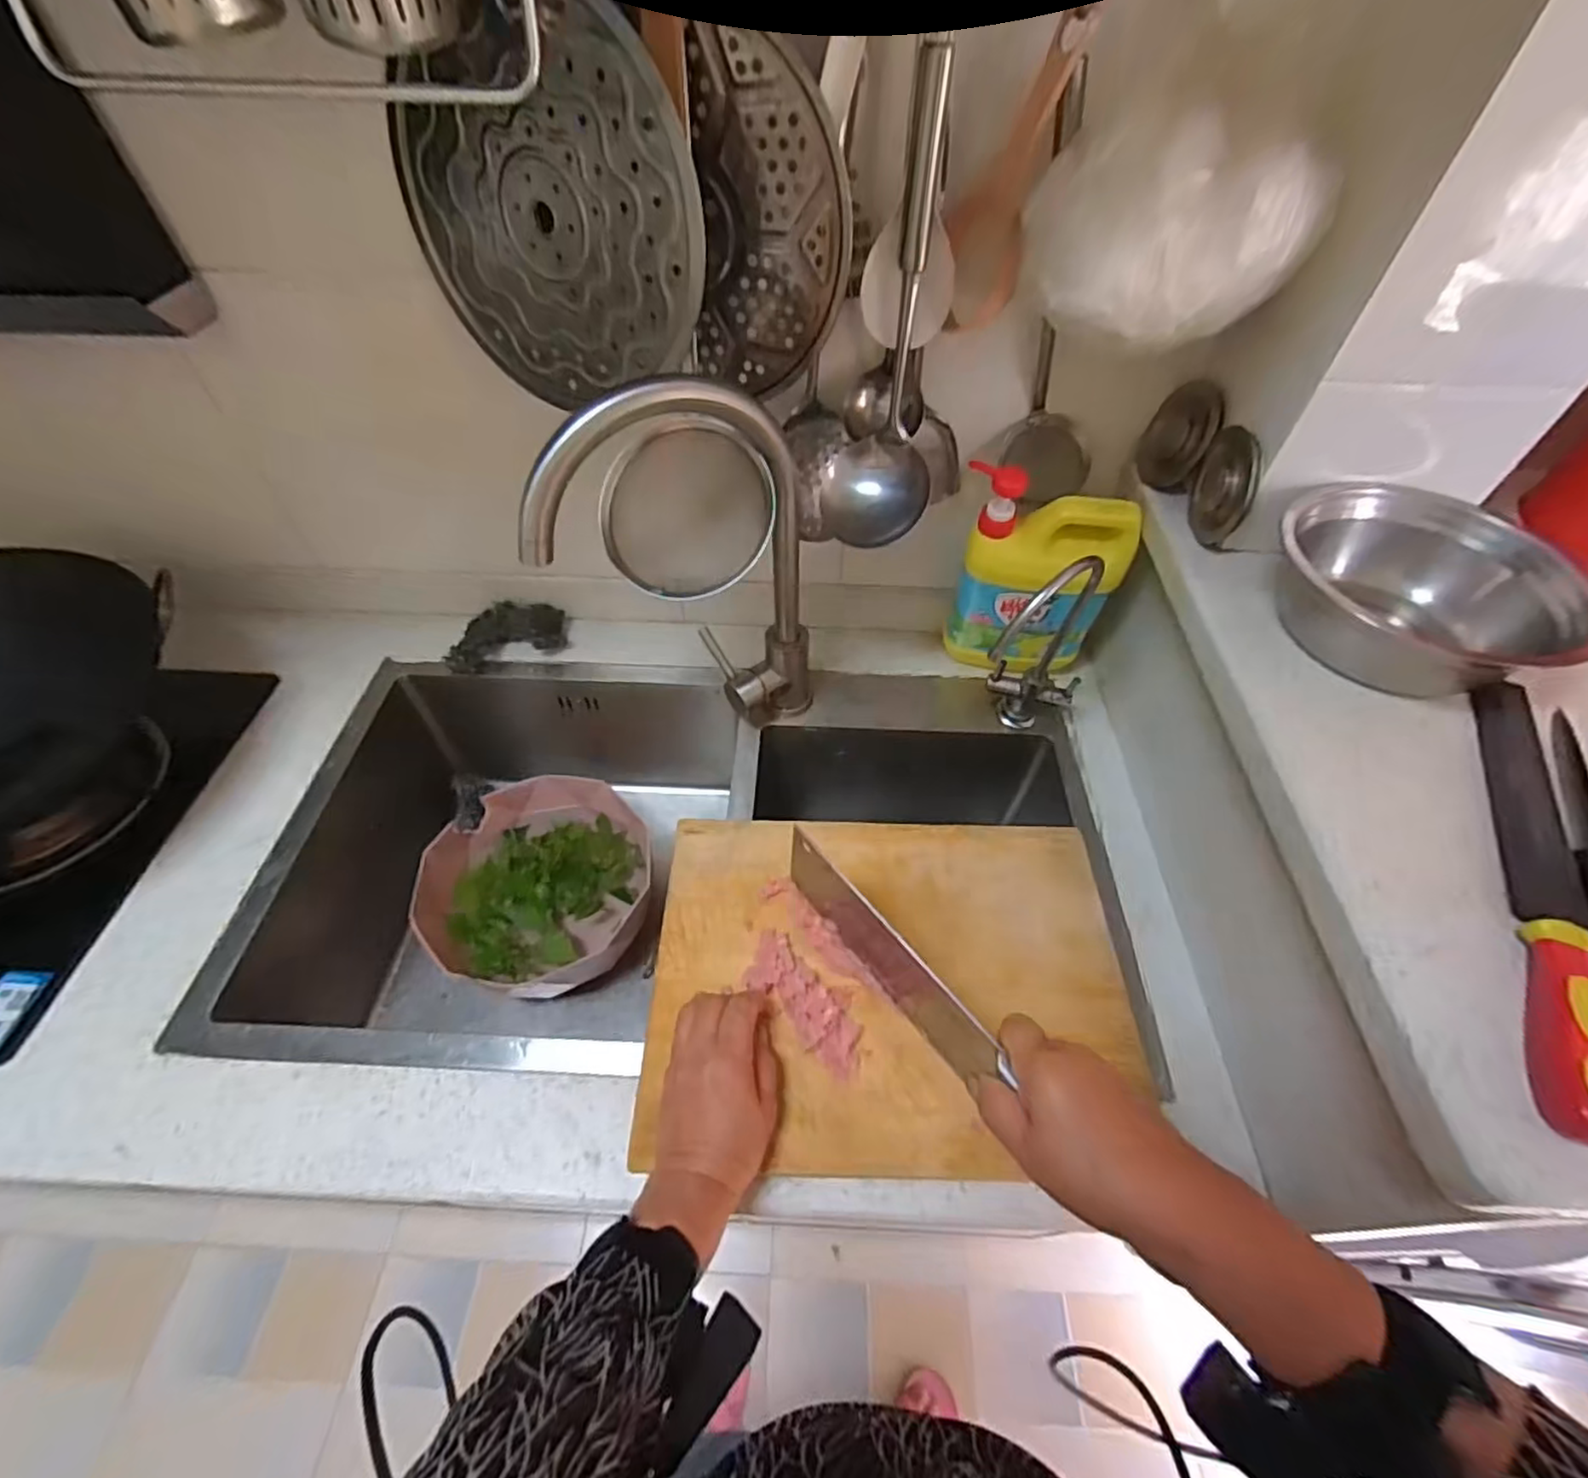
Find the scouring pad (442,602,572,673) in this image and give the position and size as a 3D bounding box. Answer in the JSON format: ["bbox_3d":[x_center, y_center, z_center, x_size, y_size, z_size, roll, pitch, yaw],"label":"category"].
[{"bbox_3d":[-0.332,-0.122,0.779,0.131,0.020,0.071,-17,83,-5],"label":"scouring pad"}]

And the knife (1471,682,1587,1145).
[{"bbox_3d":[0.399,0.062,0.356,0.038,0.029,0.290,20,56,16],"label":"knife"}]

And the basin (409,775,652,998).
[{"bbox_3d":[-0.291,0.166,0.766,0.245,0.071,0.239,-1,53,1],"label":"basin"}]

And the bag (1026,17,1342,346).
[{"bbox_3d":[0.229,-0.321,0.404,0.155,0.116,0.118,26,56,19],"label":"bag"}]

